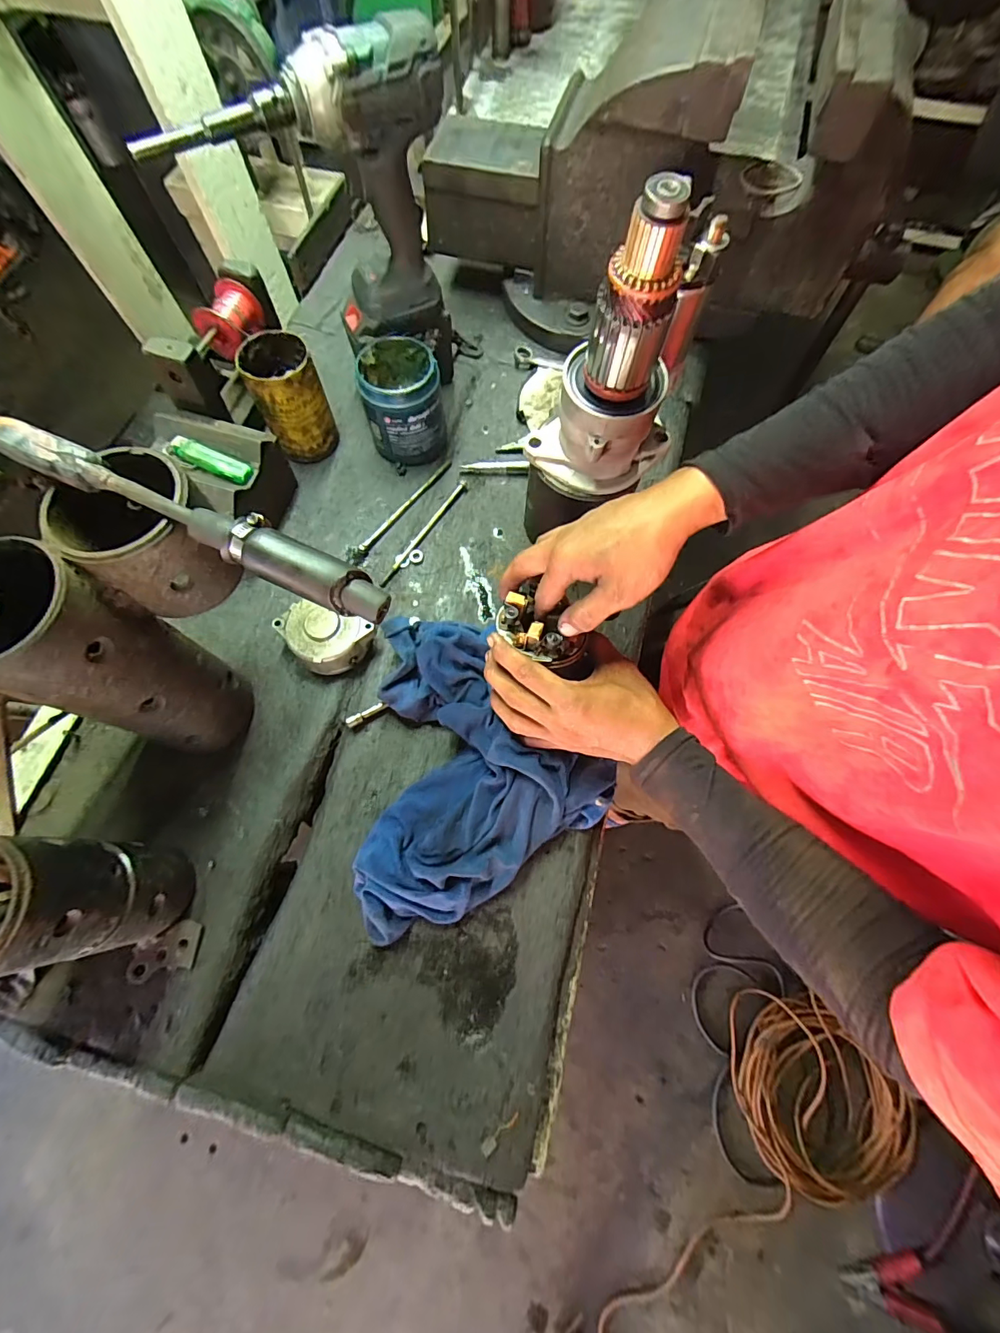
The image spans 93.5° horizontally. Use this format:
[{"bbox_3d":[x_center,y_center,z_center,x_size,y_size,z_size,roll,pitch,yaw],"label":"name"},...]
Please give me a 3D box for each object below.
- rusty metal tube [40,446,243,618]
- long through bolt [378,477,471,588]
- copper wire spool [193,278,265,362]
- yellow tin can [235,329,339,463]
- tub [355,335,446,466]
[{"bbox_3d":[-0.237,-0.087,0.318,0.084,0.081,0.089,0,70,0],"label":"rusty metal tube"},{"bbox_3d":[-0.089,-0.161,0.553,0.014,0.009,0.168,32,73,11],"label":"long through bolt"},{"bbox_3d":[-0.295,-0.379,0.514,0.046,0.043,0.062,10,71,4],"label":"copper wire spool"},{"bbox_3d":[-0.241,-0.308,0.548,0.073,0.117,0.069,0,70,0],"label":"yellow tin can"},{"bbox_3d":[-0.113,-0.312,0.558,0.085,0.100,0.095,-4,70,-2],"label":"tub"}]

